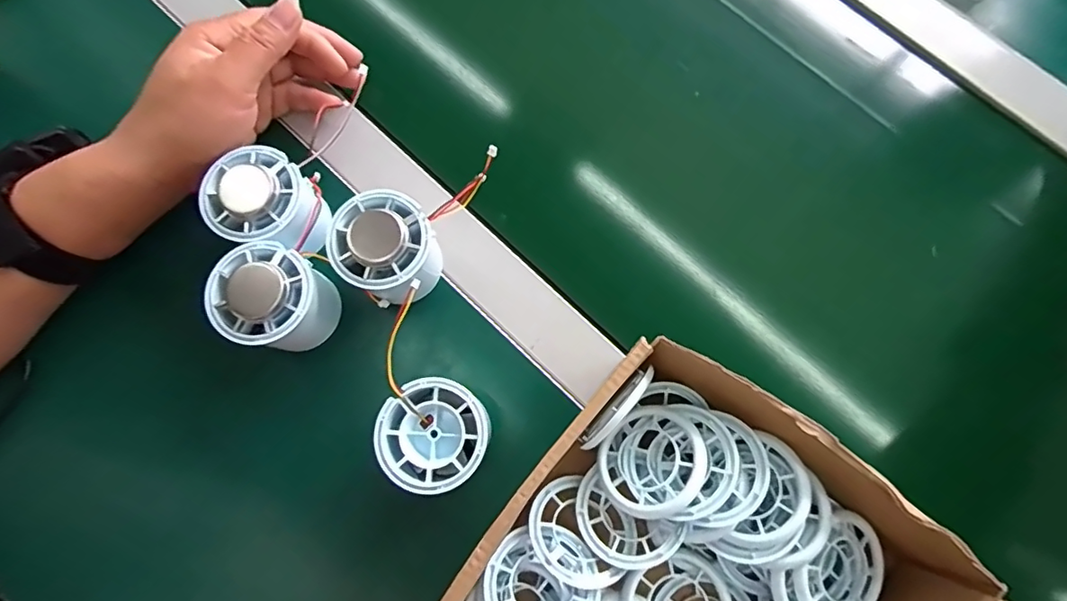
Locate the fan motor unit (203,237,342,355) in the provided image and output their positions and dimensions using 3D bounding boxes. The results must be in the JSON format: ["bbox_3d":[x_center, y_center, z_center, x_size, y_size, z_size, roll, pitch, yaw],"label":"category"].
[{"bbox_3d":[-0.141,0.001,0.302,0.055,0.057,0.053,0,77,0],"label":"fan motor unit"}]

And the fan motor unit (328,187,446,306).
[{"bbox_3d":[-0.083,-0.029,0.309,0.052,0.057,0.052,0,77,0],"label":"fan motor unit"}]

